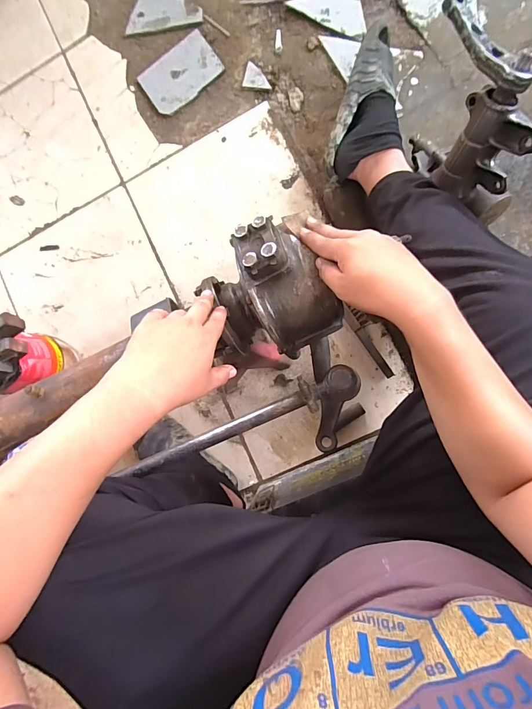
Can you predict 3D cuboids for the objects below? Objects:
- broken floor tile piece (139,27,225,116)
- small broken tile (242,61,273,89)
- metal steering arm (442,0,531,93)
[{"bbox_3d":[-0.204,-0.669,0.862,0.184,0.013,0.120,-37,89,8],"label":"broken floor tile piece"},{"bbox_3d":[-0.020,-0.645,0.835,0.066,0.009,0.050,8,95,6],"label":"small broken tile"},{"bbox_3d":[0.306,-0.434,0.503,0.037,0.034,0.171,-37,83,5],"label":"metal steering arm"}]

